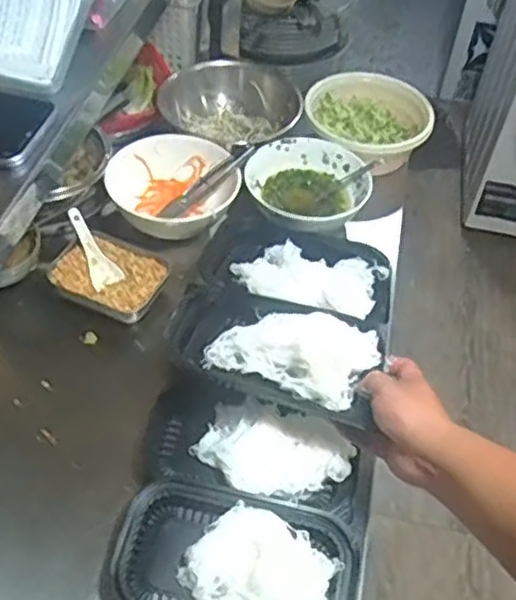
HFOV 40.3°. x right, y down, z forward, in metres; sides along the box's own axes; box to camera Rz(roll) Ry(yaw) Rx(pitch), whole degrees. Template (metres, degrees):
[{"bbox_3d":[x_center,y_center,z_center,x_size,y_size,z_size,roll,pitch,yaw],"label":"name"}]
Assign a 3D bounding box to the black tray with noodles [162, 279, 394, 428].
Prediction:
[{"bbox_3d":[0.021,0.040,0.733,0.220,0.049,0.124,20,51,12],"label":"black tray with noodles"}]

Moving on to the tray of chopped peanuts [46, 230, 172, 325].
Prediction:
[{"bbox_3d":[-0.188,-0.029,0.886,0.138,0.043,0.108,23,51,14],"label":"tray of chopped peanuts"}]

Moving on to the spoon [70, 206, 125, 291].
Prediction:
[{"bbox_3d":[-0.213,-0.066,0.894,0.037,0.015,0.110,-28,84,-25],"label":"spoon"}]

